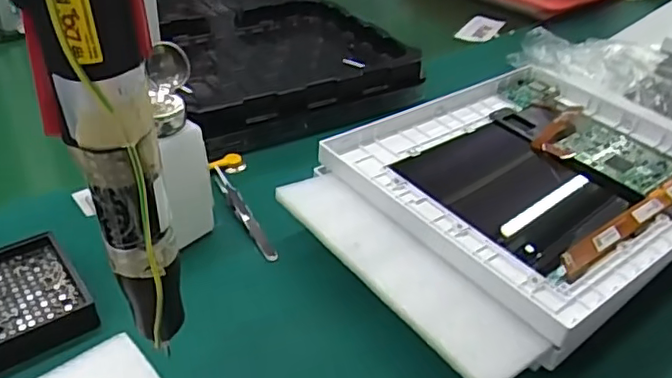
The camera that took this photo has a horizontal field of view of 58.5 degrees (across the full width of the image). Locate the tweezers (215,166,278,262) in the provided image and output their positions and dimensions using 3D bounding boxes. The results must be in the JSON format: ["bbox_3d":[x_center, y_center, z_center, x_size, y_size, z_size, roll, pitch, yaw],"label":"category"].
[{"bbox_3d":[-0.079,0.018,0.513,0.013,0.015,0.116,-19,42,-28],"label":"tweezers"}]

